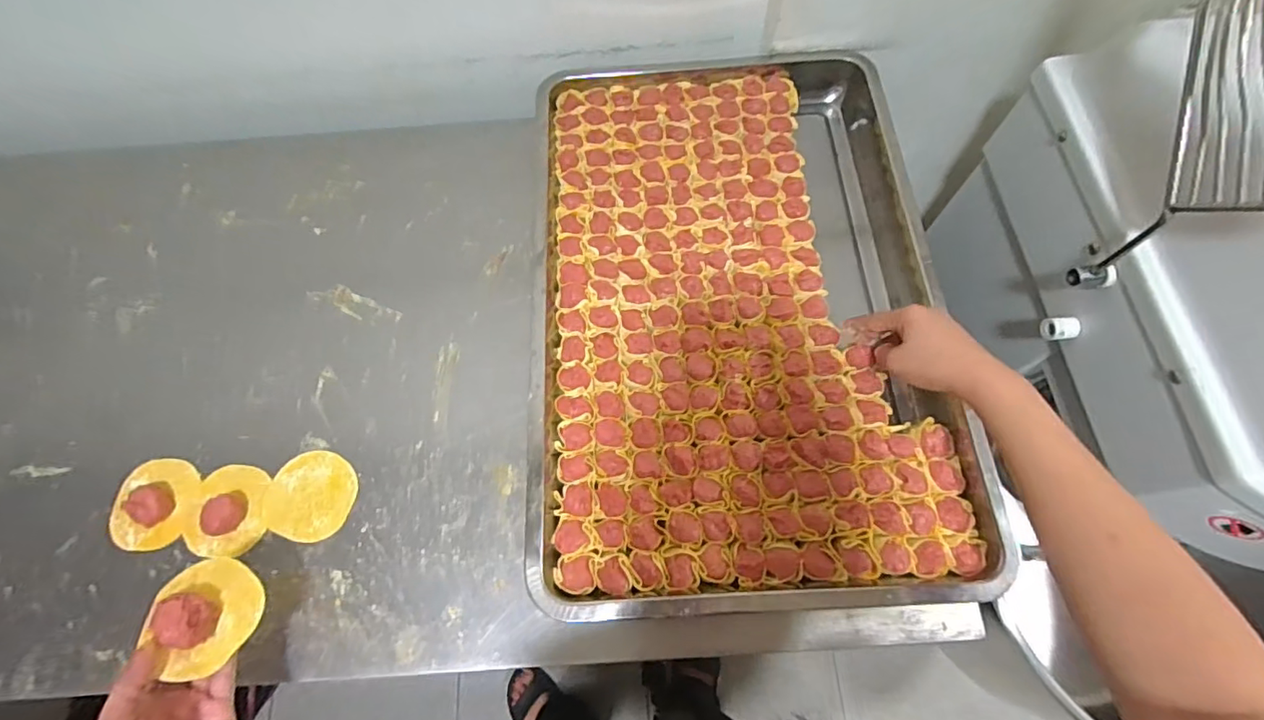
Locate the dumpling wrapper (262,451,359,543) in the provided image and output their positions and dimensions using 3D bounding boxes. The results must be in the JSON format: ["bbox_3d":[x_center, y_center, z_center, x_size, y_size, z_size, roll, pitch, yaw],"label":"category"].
[{"bbox_3d":[-0.300,0.126,0.511,0.079,0.004,0.079,15,69,6],"label":"dumpling wrapper"}]

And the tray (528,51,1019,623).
[{"bbox_3d":[0.102,-0.067,0.557,0.384,0.050,0.597,-3,68,-1],"label":"tray"}]

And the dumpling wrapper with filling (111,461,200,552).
[{"bbox_3d":[-0.448,0.135,0.512,0.071,0.013,0.081,-3,68,-1],"label":"dumpling wrapper with filling"}]

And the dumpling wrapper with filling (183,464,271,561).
[{"bbox_3d":[-0.372,0.136,0.496,0.065,0.021,0.081,-4,68,-1],"label":"dumpling wrapper with filling"}]

